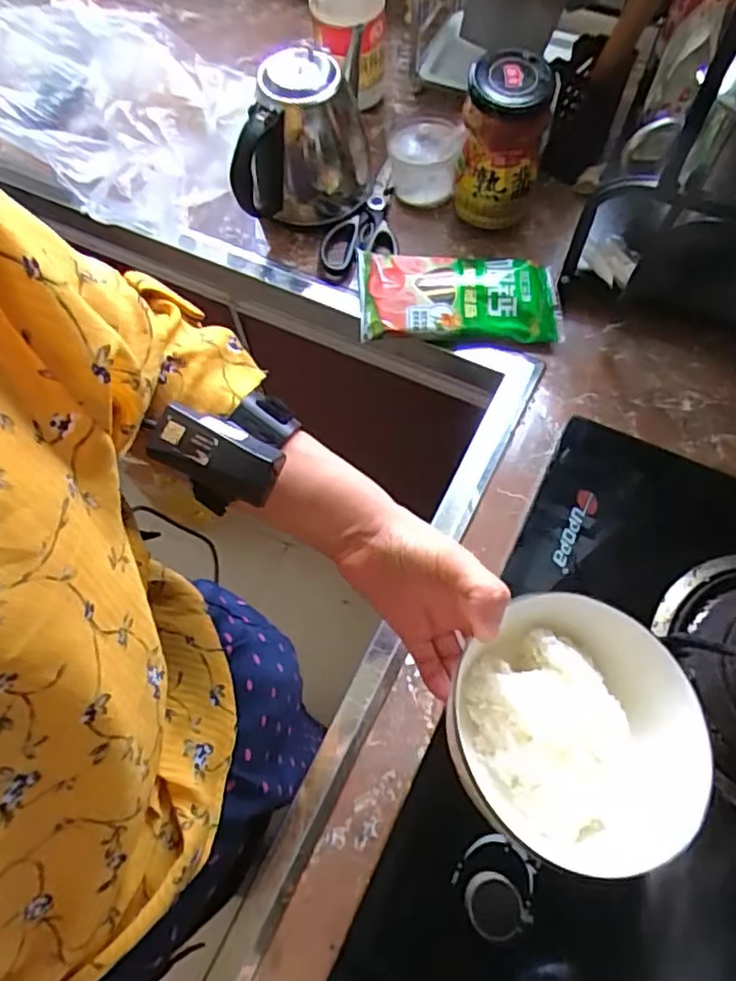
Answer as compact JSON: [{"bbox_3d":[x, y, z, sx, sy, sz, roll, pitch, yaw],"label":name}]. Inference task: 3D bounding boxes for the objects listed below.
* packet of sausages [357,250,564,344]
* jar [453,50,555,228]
[{"bbox_3d":[0.096,-0.207,0.668,0.208,0.026,0.104,-1,66,1],"label":"packet of sausages"},{"bbox_3d":[0.138,-0.363,0.657,0.082,0.138,0.082,10,67,6],"label":"jar"}]

